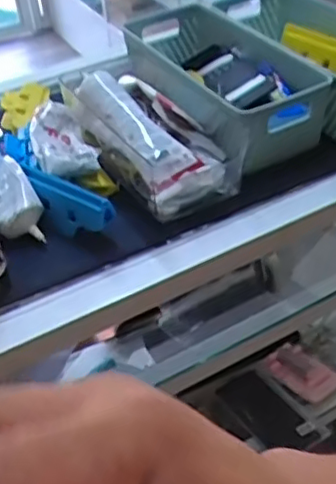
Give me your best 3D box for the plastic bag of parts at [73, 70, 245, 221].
[{"bbox_3d":[-0.014,-0.096,0.558,0.089,0.068,0.156,-27,46,-23],"label":"plastic bag of parts"}]

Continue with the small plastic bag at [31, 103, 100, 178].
[{"bbox_3d":[-0.094,-0.091,0.558,0.050,0.027,0.087,-15,42,-12],"label":"small plastic bag"}]

